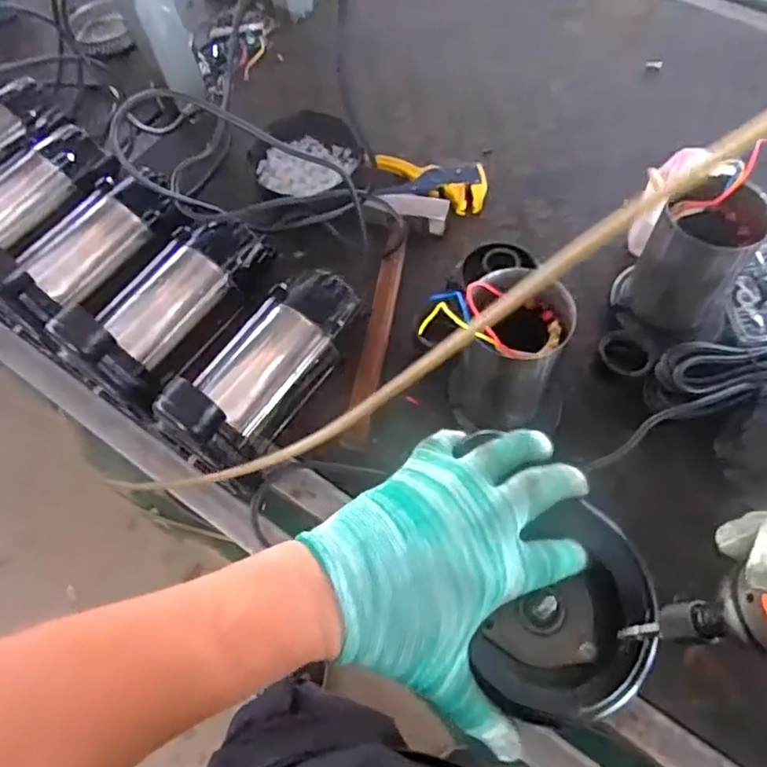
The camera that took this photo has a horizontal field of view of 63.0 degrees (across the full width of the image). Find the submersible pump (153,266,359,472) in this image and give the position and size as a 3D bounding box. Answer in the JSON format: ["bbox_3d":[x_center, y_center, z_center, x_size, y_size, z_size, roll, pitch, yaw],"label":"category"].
[{"bbox_3d":[-0.115,-0.025,0.614,0.091,0.131,0.224,28,68,16],"label":"submersible pump"}]

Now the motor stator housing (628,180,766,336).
[{"bbox_3d":[0.308,-0.122,0.628,0.092,0.135,0.086,31,69,17],"label":"motor stator housing"}]

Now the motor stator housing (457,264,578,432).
[{"bbox_3d":[0.118,-0.029,0.585,0.090,0.147,0.093,18,66,12],"label":"motor stator housing"}]

